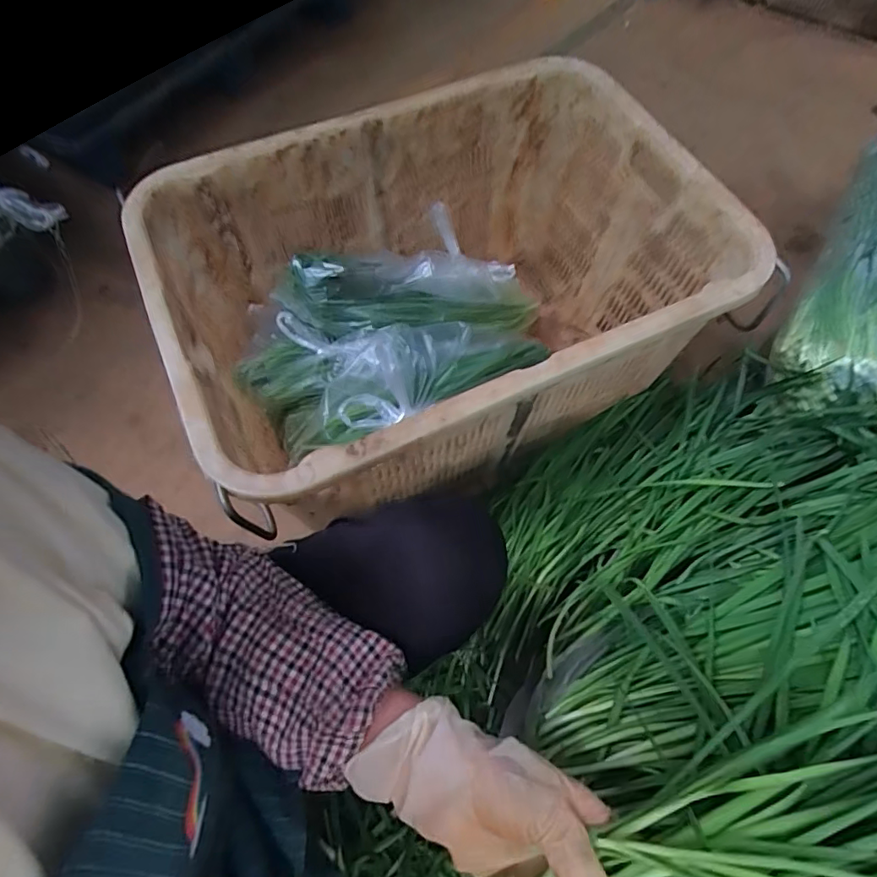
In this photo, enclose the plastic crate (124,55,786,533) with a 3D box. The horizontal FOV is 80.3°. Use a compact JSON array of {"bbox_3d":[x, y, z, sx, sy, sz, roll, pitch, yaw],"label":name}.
[{"bbox_3d":[0.008,-0.216,0.829,0.731,0.401,0.588,-24,67,-11],"label":"plastic crate"}]

